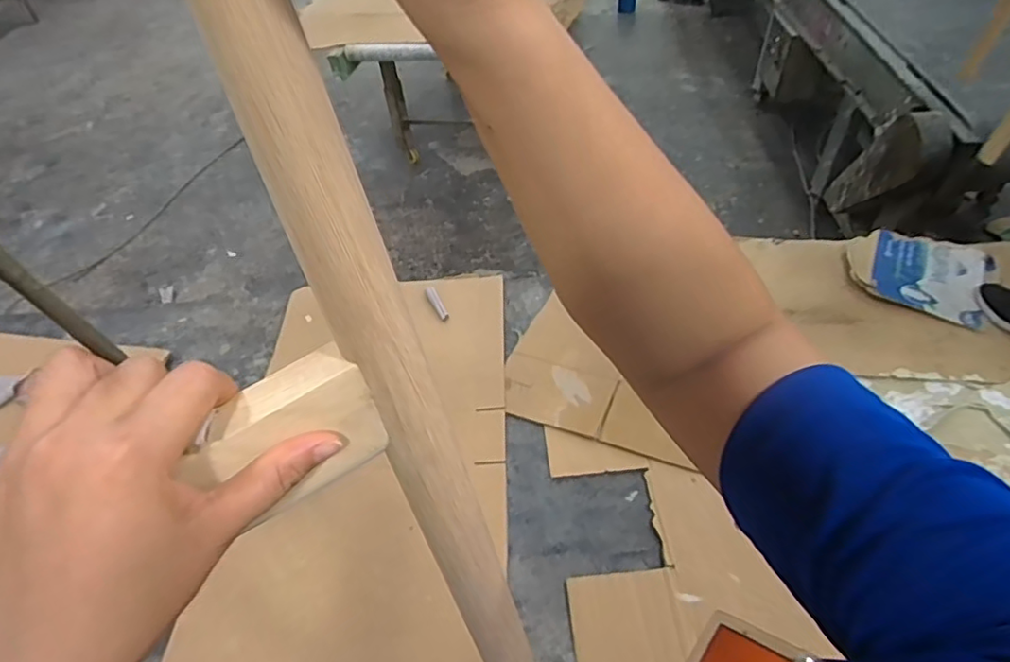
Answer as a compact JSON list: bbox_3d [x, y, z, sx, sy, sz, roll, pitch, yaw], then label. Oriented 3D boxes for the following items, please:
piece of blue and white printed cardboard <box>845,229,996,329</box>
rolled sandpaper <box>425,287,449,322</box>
[{"bbox_3d":[0.938,-0.141,1.316,0.280,0.030,0.275,24,53,25],"label":"piece of blue and white printed cardboard"},{"bbox_3d":[-0.162,-0.067,1.383,0.025,0.009,0.099,-25,65,-17],"label":"rolled sandpaper"}]

